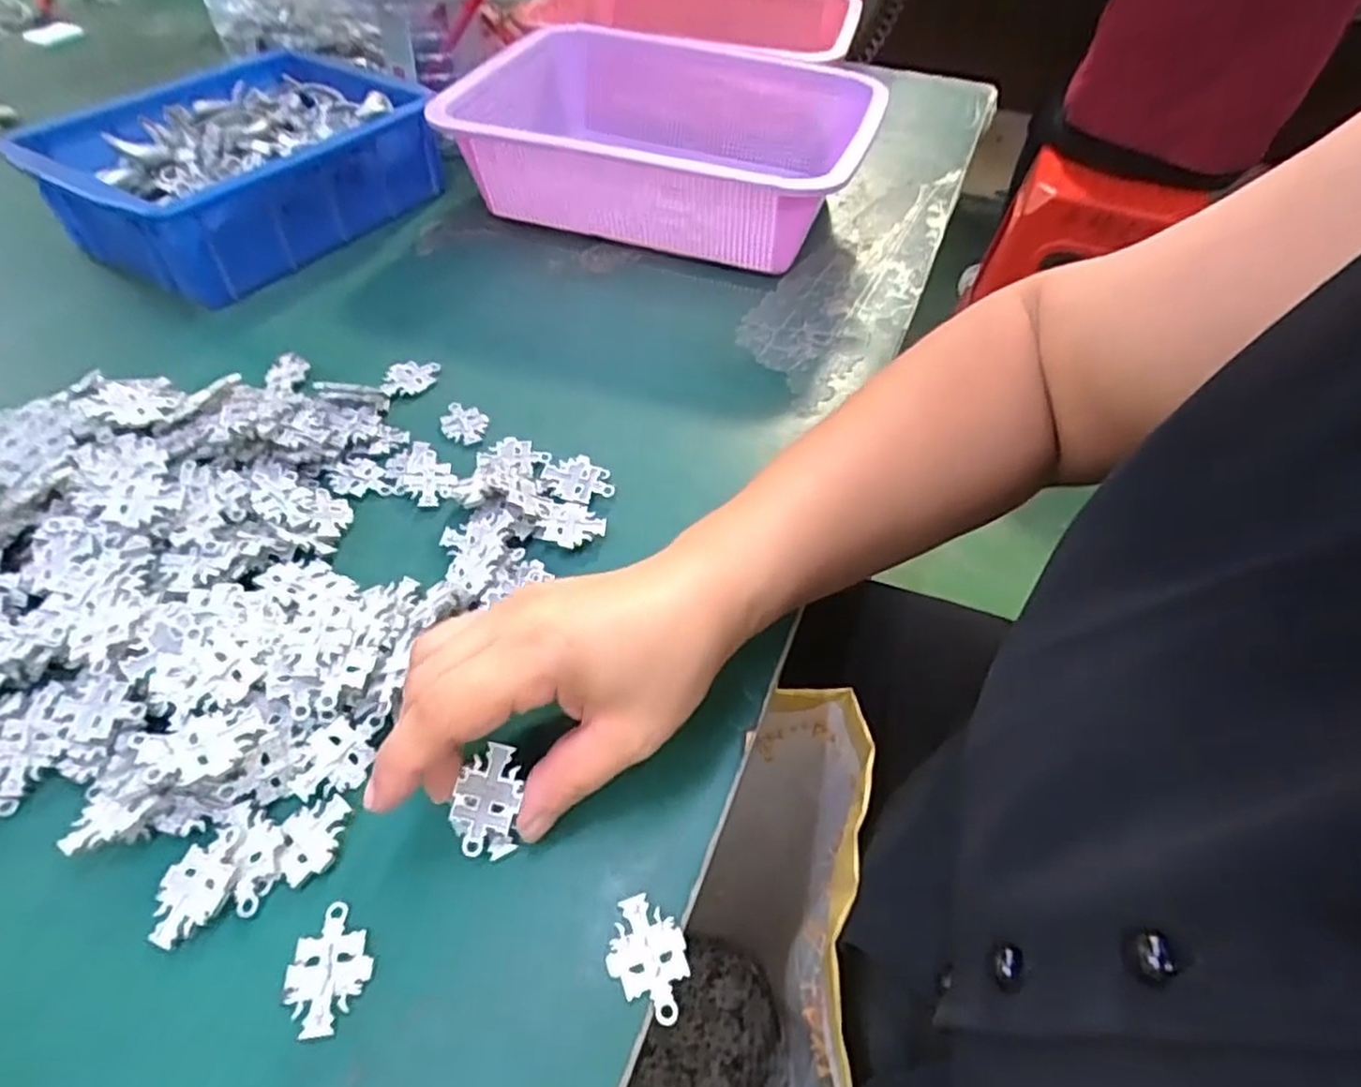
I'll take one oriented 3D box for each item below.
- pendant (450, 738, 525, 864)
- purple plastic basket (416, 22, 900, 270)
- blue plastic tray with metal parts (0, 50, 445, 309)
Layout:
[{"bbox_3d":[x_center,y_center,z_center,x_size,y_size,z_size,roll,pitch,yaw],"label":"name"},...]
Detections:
[{"bbox_3d":[-0.069,0.092,0.265,0.022,0.007,0.039,6,80,-1],"label":"pendant"},{"bbox_3d":[-0.010,-0.308,0.578,0.291,0.090,0.242,17,51,12],"label":"purple plastic basket"},{"bbox_3d":[-0.315,-0.275,0.537,0.171,0.080,0.234,26,53,19],"label":"blue plastic tray with metal parts"}]

